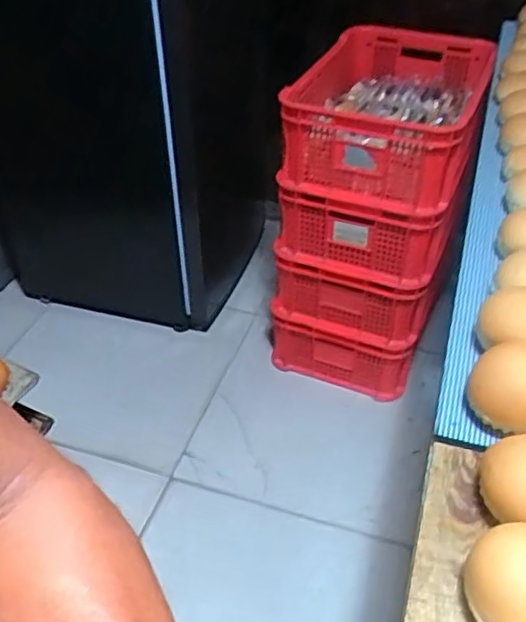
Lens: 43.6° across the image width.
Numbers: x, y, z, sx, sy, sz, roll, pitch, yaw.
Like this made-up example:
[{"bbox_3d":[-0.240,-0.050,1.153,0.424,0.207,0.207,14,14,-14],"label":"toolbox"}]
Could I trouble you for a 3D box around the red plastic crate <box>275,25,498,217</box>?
[{"bbox_3d":[0.289,-0.461,1.472,0.366,0.193,0.556,13,43,16],"label":"red plastic crate"}]

